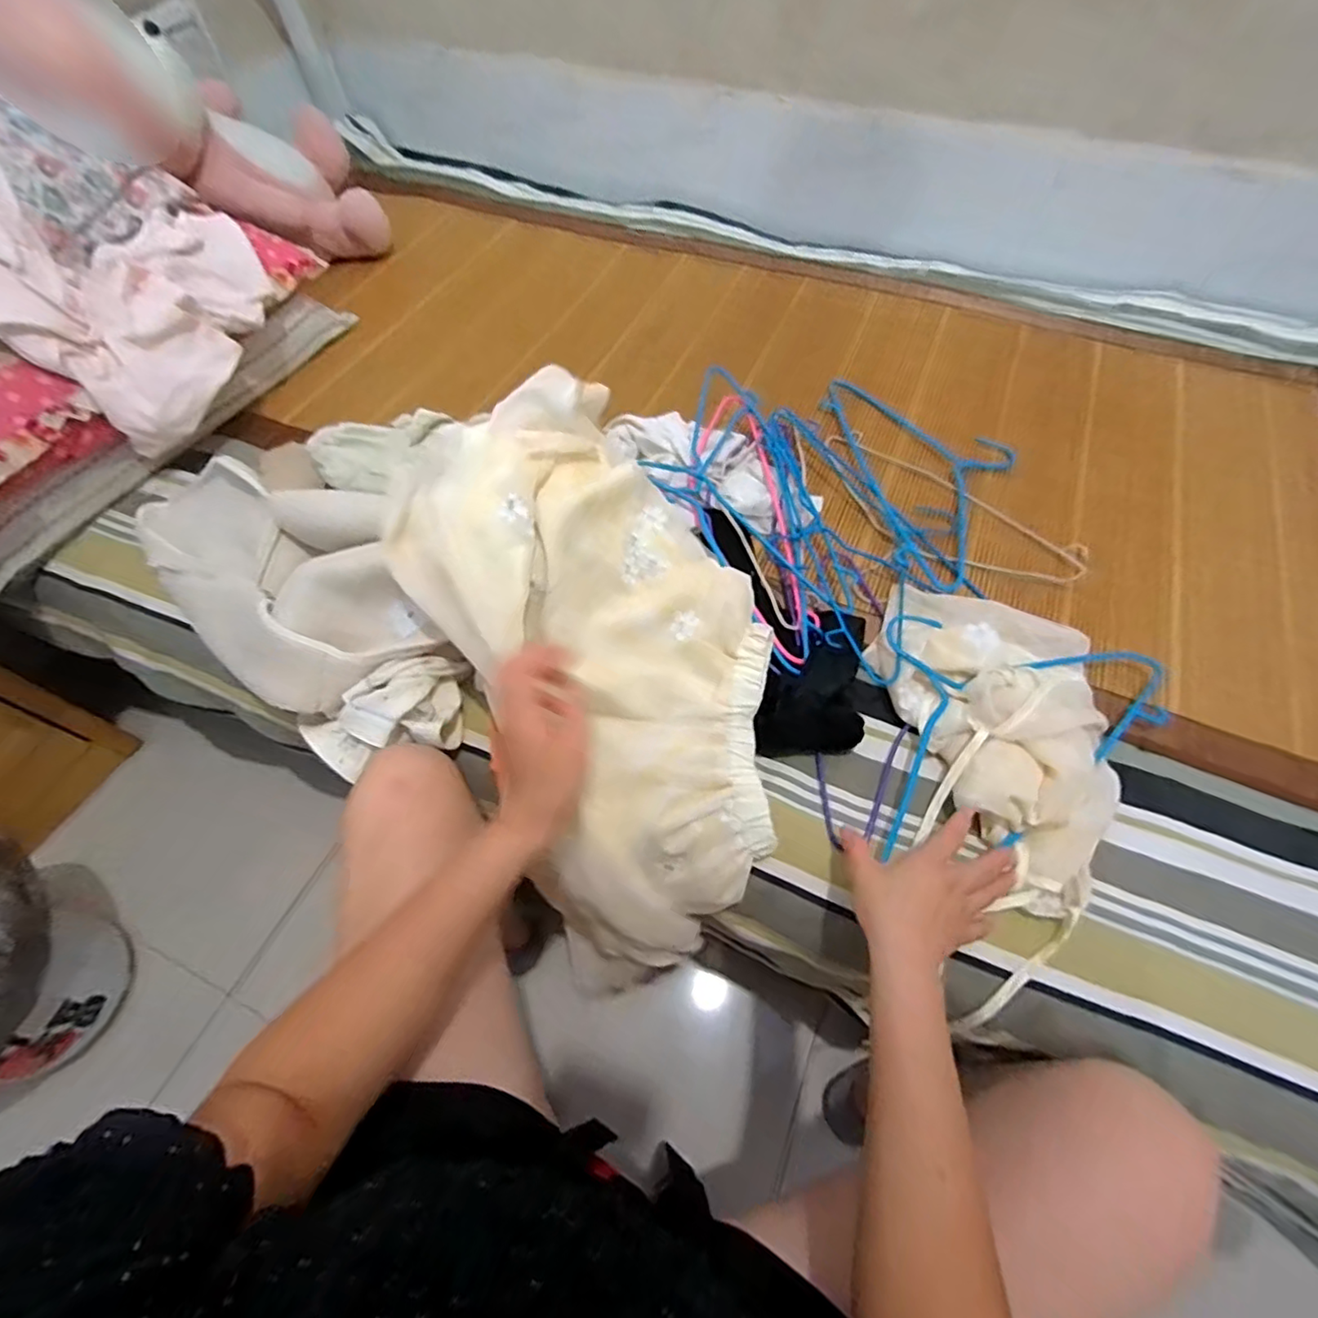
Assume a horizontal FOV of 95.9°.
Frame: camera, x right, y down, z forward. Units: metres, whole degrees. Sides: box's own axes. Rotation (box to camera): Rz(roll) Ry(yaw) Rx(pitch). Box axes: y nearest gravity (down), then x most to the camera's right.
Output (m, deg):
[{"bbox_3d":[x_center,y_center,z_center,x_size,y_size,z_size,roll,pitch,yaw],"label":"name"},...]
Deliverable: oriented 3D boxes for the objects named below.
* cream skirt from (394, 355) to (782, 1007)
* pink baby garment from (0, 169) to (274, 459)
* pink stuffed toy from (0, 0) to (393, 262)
[{"bbox_3d":[-0.046,0.020,0.633,0.302,0.349,0.506,-24,62,-12],"label":"cream skirt"},{"bbox_3d":[-0.692,-0.502,0.759,0.294,0.253,0.340,35,66,20],"label":"pink baby garment"},{"bbox_3d":[-0.752,-0.865,0.952,0.257,0.214,0.570,38,24,21],"label":"pink stuffed toy"}]

